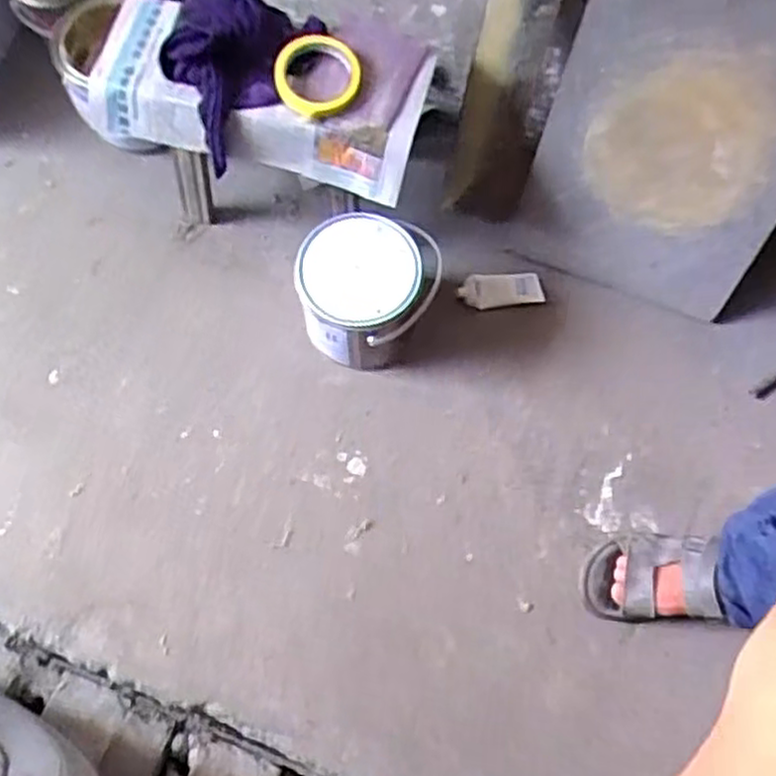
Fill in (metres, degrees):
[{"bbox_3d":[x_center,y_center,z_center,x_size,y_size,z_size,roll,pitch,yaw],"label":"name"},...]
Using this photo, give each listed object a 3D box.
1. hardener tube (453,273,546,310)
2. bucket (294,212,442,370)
[{"bbox_3d":[0.157,-0.138,1.084,0.119,0.031,0.047,-4,73,-2],"label":"hardener tube"},{"bbox_3d":[-0.026,-0.119,0.994,0.163,0.176,0.151,0,73,-1],"label":"bucket"}]

